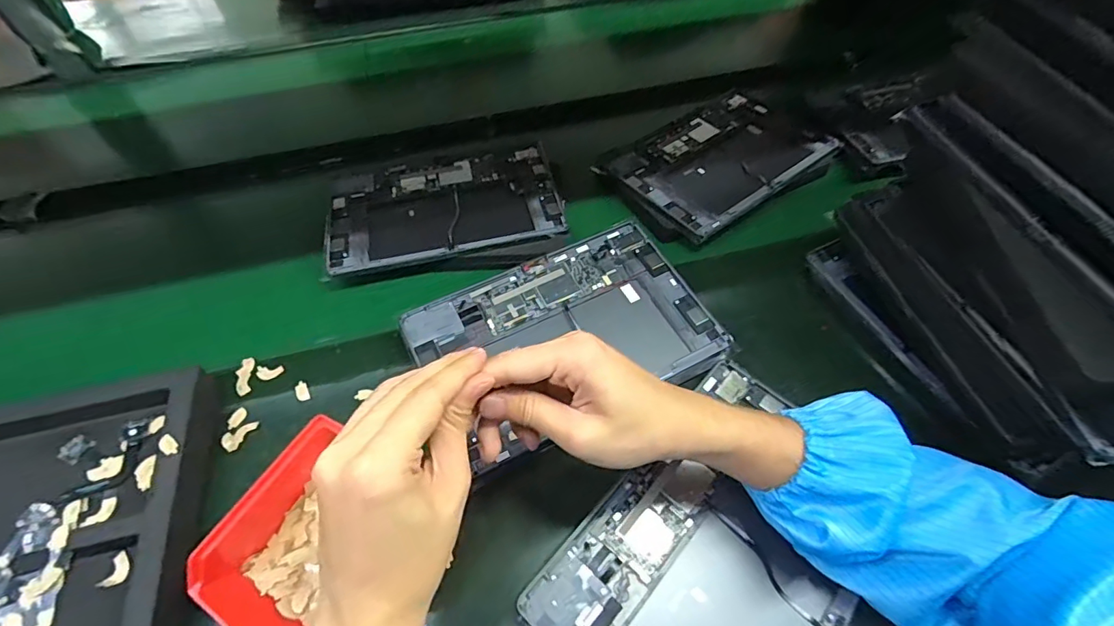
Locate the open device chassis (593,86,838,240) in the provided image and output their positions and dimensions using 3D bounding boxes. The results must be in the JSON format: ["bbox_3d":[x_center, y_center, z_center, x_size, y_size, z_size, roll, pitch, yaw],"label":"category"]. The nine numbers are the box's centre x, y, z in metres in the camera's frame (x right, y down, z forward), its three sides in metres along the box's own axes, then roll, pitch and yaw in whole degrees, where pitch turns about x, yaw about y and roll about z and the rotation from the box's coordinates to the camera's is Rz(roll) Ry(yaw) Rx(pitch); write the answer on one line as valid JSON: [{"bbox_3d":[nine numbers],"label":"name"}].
[{"bbox_3d":[0.203,-0.199,0.628,0.271,0.020,0.177,-33,61,-19],"label":"open device chassis"}]

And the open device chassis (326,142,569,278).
[{"bbox_3d":[-0.127,-0.127,0.579,0.258,0.011,0.160,-12,57,-7],"label":"open device chassis"}]

